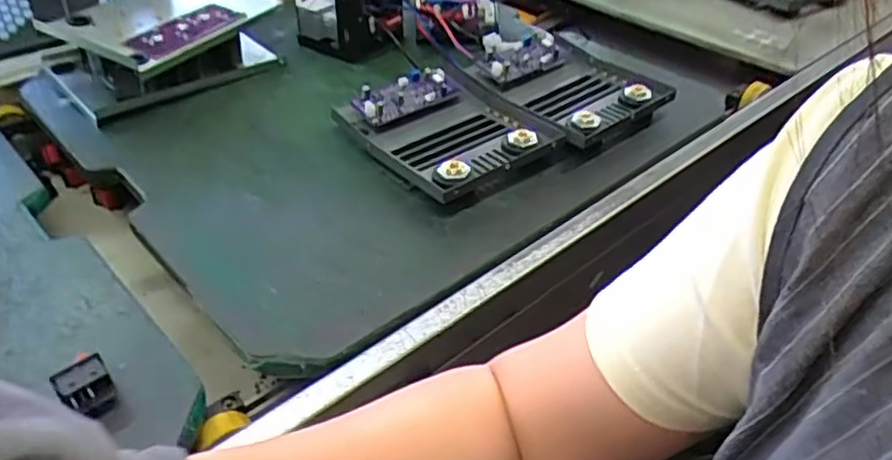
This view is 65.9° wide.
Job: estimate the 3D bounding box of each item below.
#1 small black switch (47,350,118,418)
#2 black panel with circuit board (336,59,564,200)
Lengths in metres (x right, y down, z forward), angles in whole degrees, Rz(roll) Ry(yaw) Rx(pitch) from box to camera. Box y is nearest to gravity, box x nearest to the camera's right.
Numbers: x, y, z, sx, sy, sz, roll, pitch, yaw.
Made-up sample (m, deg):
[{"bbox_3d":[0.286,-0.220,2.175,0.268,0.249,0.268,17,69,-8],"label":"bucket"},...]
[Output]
[{"bbox_3d":[-0.231,0.103,0.442,0.031,0.027,0.030,-28,47,-30],"label":"small black switch"},{"bbox_3d":[0.002,-0.100,0.687,0.157,0.041,0.185,-27,47,-29],"label":"black panel with circuit board"}]

